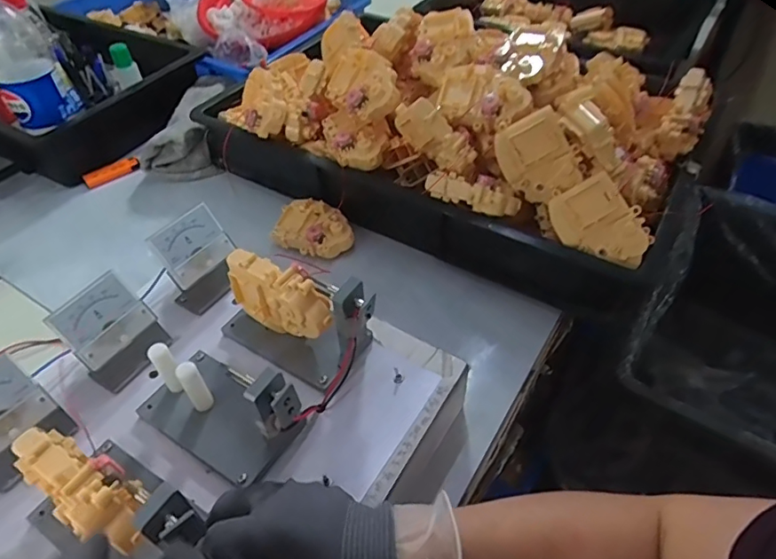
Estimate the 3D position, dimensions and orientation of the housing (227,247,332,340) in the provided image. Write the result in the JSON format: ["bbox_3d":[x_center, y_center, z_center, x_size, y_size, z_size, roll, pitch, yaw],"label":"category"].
[{"bbox_3d":[-0.088,0.015,0.433,0.095,0.065,0.034,29,56,26],"label":"housing"}]

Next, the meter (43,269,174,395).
[{"bbox_3d":[-0.227,0.045,0.432,0.044,0.072,0.065,26,55,24],"label":"meter"}]

